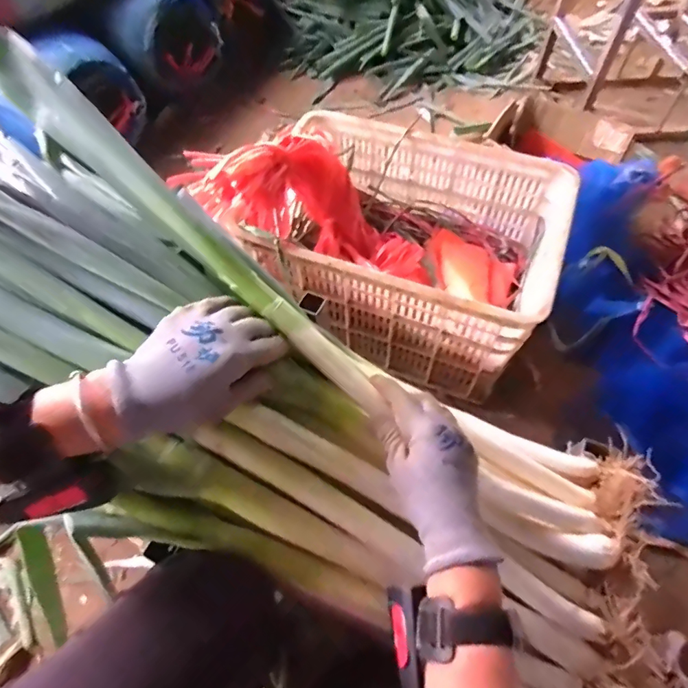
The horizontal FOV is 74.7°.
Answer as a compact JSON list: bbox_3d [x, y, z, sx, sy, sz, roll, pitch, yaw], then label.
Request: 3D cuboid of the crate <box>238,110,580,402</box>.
[{"bbox_3d":[0.113,-0.177,0.865,0.500,0.269,0.354,21,63,11],"label":"crate"}]

